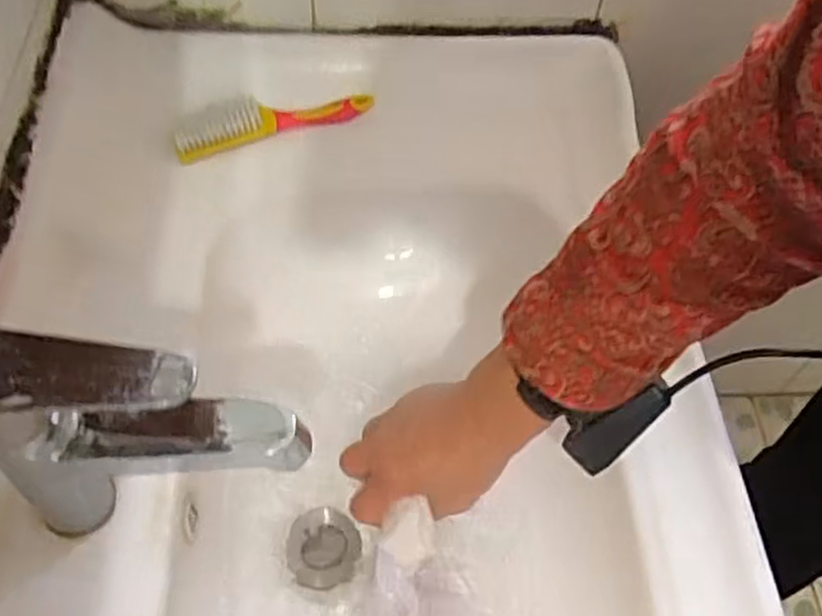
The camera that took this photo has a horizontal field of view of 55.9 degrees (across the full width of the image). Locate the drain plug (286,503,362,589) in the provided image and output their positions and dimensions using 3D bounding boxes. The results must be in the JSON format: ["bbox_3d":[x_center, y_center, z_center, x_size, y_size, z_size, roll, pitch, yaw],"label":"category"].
[{"bbox_3d":[-0.067,0.182,0.597,0.054,0.018,0.062,3,56,-2],"label":"drain plug"}]

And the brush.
[{"bbox_3d":[-0.118,-0.165,0.666,0.174,0.036,0.032,-24,61,-19],"label":"brush"}]

